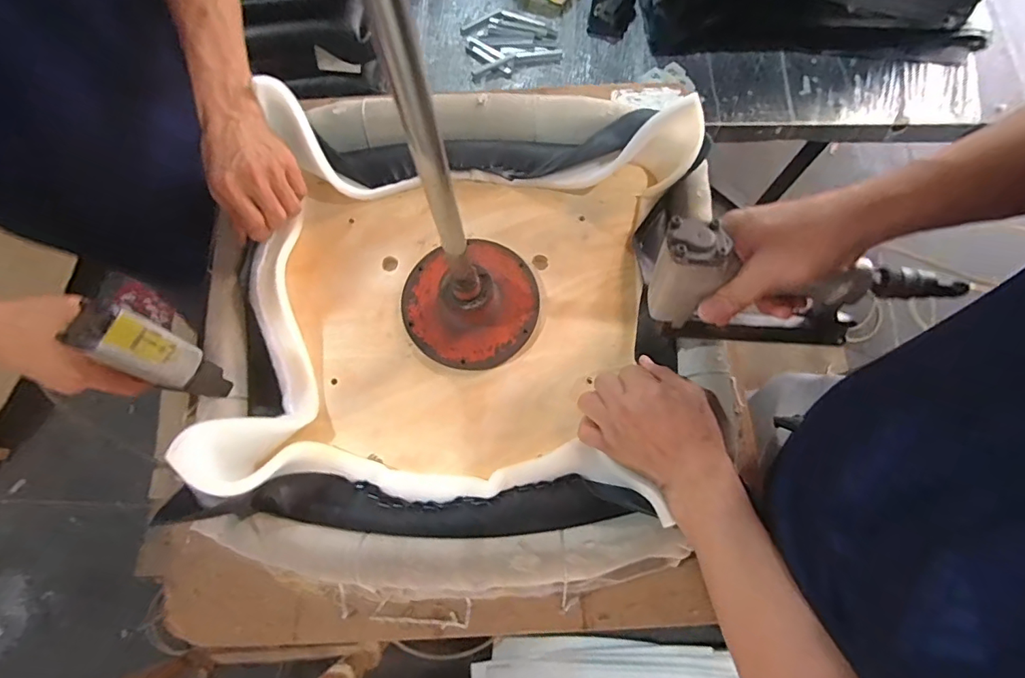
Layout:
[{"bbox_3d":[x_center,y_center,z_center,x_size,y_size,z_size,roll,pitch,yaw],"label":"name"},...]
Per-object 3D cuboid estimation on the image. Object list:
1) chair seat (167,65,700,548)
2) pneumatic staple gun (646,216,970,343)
[{"bbox_3d":[-0.054,-0.046,0.497,0.442,0.105,0.452,6,73,2],"label":"chair seat"},{"bbox_3d":[0.235,-0.035,0.440,0.246,0.117,0.062,10,73,-8],"label":"pneumatic staple gun"}]

